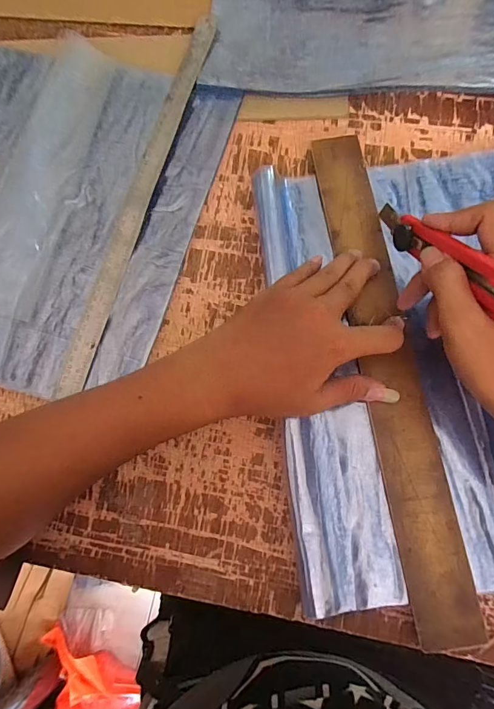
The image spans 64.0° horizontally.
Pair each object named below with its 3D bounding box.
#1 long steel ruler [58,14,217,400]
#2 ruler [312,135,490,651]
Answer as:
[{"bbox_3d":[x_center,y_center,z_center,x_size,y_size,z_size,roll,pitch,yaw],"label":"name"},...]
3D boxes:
[{"bbox_3d":[-0.102,-0.168,0.391,0.032,0.006,0.421,14,77,7],"label":"long steel ruler"},{"bbox_3d":[0.117,-0.003,0.334,0.051,0.005,0.430,-9,75,4],"label":"ruler"}]

